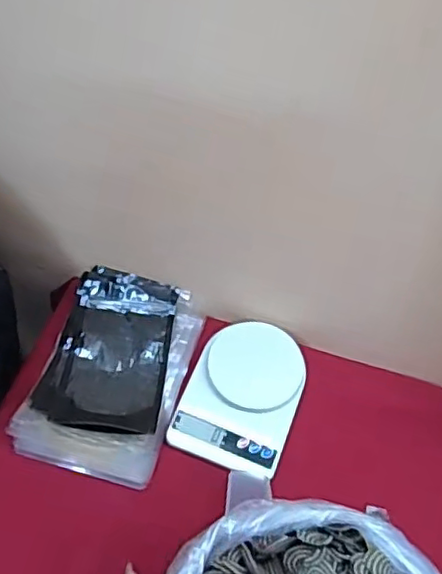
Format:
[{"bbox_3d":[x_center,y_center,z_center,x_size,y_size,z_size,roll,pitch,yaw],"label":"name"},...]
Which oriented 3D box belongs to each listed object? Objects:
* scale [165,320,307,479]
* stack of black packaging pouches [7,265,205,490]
[{"bbox_3d":[0.028,0.125,0.727,0.129,0.027,0.178,20,57,11],"label":"scale"},{"bbox_3d":[-0.126,0.098,0.730,0.161,0.038,0.245,14,56,7],"label":"stack of black packaging pouches"}]

